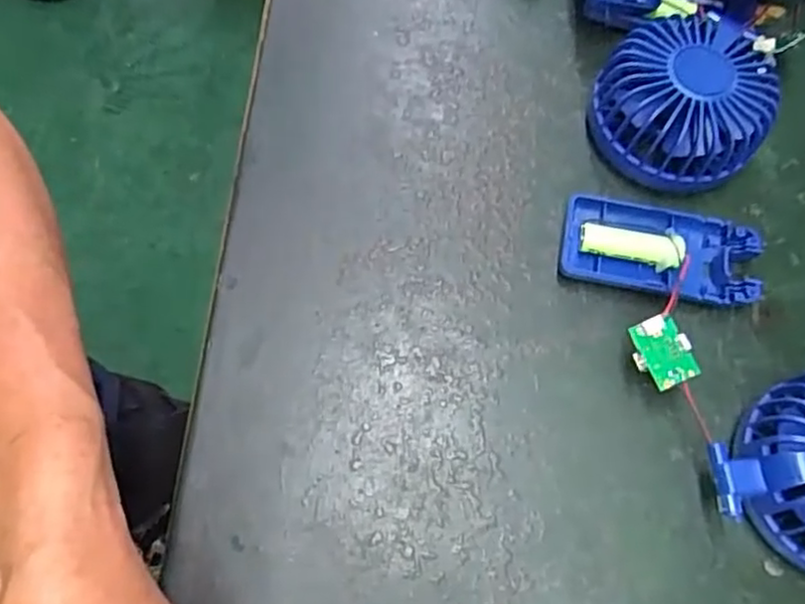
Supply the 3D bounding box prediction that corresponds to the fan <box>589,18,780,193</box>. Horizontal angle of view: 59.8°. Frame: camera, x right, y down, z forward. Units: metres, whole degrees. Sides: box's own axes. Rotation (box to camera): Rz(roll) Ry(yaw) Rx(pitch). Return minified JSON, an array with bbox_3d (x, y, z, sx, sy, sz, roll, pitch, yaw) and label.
[{"bbox_3d":[0.143,-0.098,0.359,0.079,0.049,0.078,1,68,-1],"label":"fan"}]

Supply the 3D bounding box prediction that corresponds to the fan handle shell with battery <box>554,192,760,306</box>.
[{"bbox_3d":[0.126,-0.023,0.345,0.093,0.016,0.045,13,68,3],"label":"fan handle shell with battery"}]

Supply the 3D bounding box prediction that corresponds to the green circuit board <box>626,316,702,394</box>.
[{"bbox_3d":[0.114,0.022,0.307,0.024,0.005,0.030,-26,81,7],"label":"green circuit board"}]

